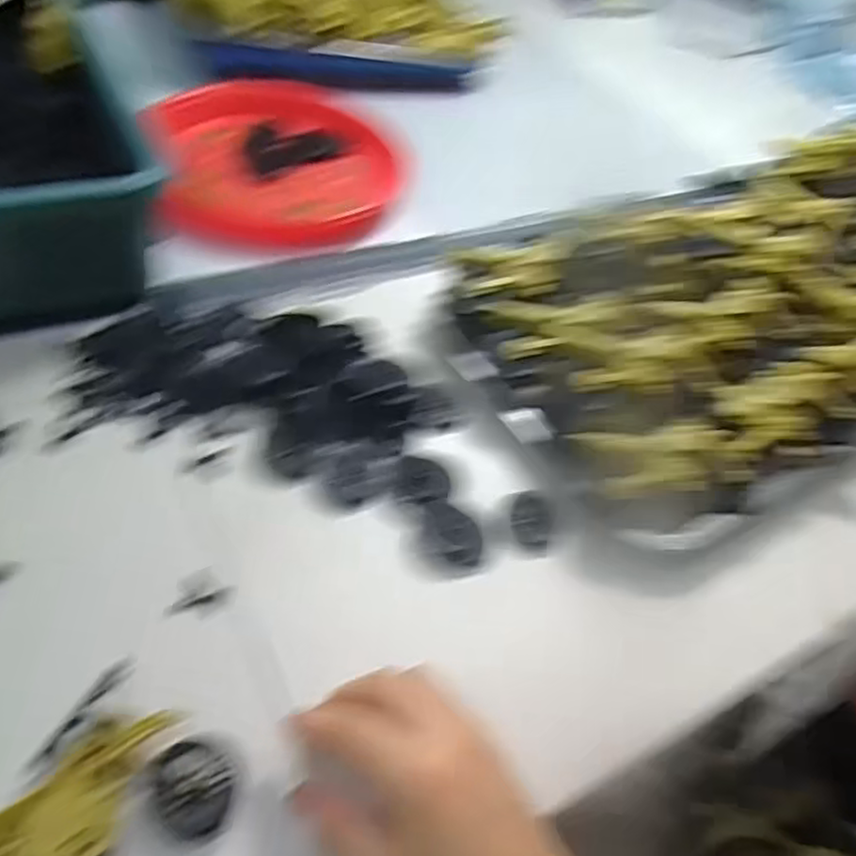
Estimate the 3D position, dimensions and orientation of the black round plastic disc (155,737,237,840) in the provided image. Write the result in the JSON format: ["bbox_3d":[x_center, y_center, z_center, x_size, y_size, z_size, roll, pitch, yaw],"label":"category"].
[{"bbox_3d":[-0.099,0.152,0.298,0.030,0.009,0.037,-18,55,-25],"label":"black round plastic disc"}]

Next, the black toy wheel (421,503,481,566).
[{"bbox_3d":[0.014,0.062,0.408,0.036,0.008,0.033,17,48,4],"label":"black toy wheel"}]

